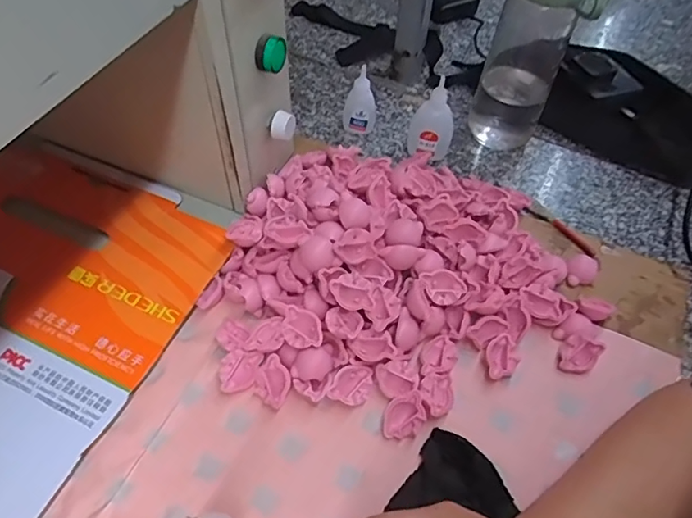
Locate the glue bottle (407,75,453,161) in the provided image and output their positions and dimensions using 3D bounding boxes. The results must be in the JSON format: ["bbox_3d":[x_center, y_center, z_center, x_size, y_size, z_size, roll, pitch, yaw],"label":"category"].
[{"bbox_3d":[0.090,-0.144,0.550,0.044,0.081,0.027,9,57,3],"label":"glue bottle"}]

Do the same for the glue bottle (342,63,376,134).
[{"bbox_3d":[0.014,-0.170,0.571,0.035,0.080,0.018,5,57,1],"label":"glue bottle"}]

